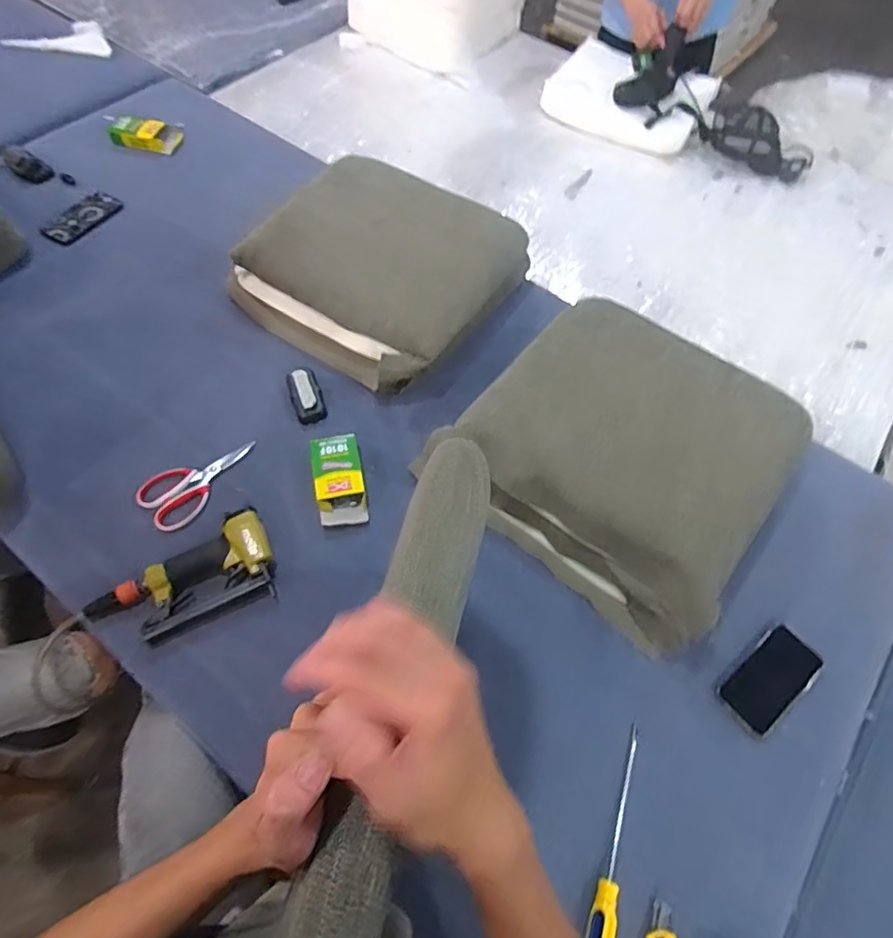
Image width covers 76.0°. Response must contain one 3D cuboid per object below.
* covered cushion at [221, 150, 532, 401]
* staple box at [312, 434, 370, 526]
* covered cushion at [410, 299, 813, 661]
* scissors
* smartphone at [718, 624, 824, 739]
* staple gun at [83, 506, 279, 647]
[{"bbox_3d":[-0.121,-0.388,1.073,0.438,0.145,0.427,34,64,15],"label":"covered cushion"},{"bbox_3d":[-0.170,0.018,0.912,0.074,0.041,0.150,-8,61,-8],"label":"staple box"},{"bbox_3d":[0.287,-0.038,0.901,0.421,0.127,0.438,37,65,17],"label":"covered cushion"},{"bbox_3d":[-0.387,0.013,0.902,0.186,0.015,0.093,-40,70,-22],"label":"scissors"},{"bbox_3d":[0.453,0.288,0.790,0.161,0.008,0.080,-35,68,-21],"label":"smartphone"},{"bbox_3d":[-0.376,0.159,0.812,0.253,0.048,0.138,-19,63,-13],"label":"staple gun"}]

